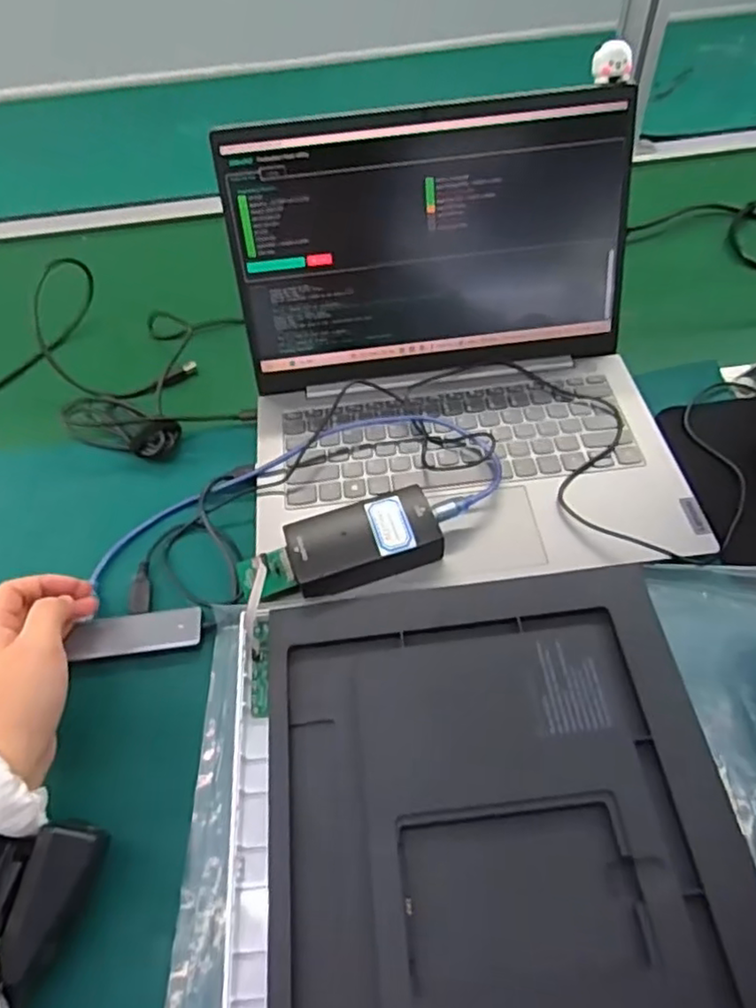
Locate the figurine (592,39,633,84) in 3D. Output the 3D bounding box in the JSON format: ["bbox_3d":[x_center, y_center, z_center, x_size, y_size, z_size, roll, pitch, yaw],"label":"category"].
[{"bbox_3d":[0.174,-0.328,0.482,0.027,0.024,0.016,2,53,6],"label":"figurine"}]

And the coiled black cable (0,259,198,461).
[{"bbox_3d":[-0.329,-0.158,0.639,0.389,0.023,0.219,11,55,13],"label":"coiled black cable"}]

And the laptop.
[{"bbox_3d":[0.055,-0.120,0.463,0.313,0.173,0.293,-6,53,0],"label":"laptop"}]

